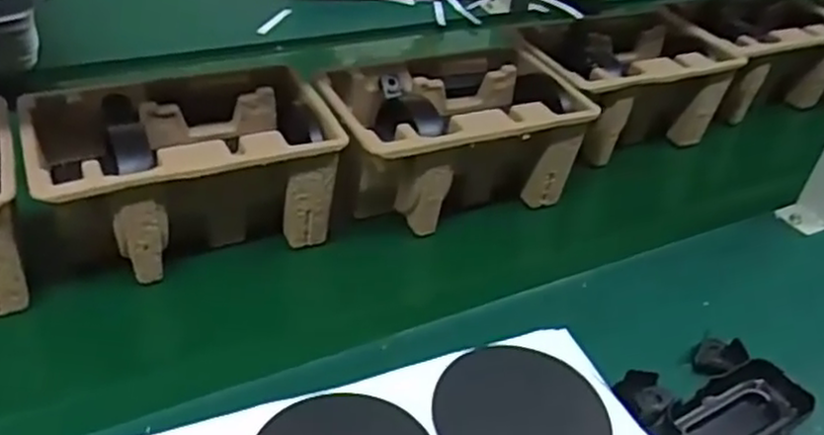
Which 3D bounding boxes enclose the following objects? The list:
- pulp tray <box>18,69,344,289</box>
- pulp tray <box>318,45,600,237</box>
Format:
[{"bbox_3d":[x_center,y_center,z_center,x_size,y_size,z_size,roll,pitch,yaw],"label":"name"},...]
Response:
[{"bbox_3d":[-0.187,-0.037,0.597,0.229,0.103,0.141,-13,41,-25],"label":"pulp tray"},{"bbox_3d":[0.031,-0.071,0.674,0.221,0.106,0.147,-13,41,-24],"label":"pulp tray"}]

